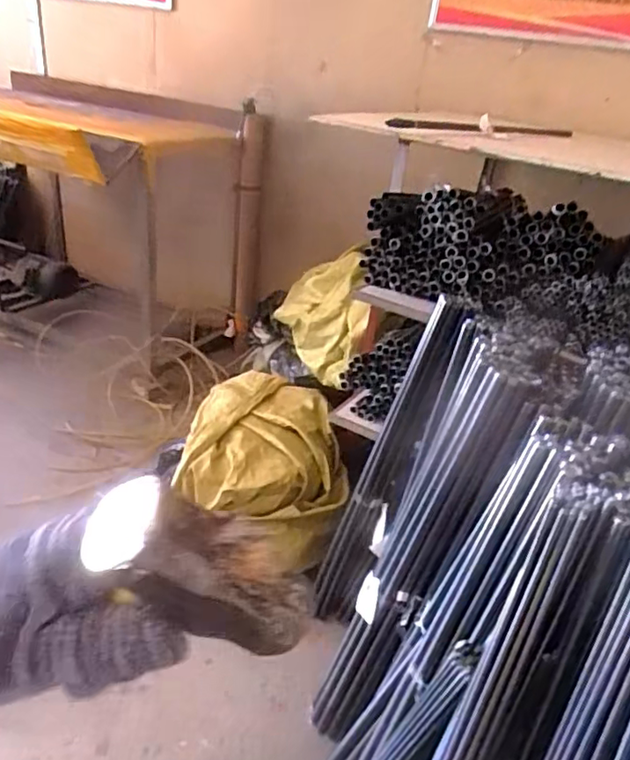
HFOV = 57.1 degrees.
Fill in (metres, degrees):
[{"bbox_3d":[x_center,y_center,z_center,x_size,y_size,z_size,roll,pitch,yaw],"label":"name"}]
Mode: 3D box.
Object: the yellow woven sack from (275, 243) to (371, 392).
[{"bbox_3d":[0.046,-0.212,1.871,0.197,0.336,0.538,-9,35,-26],"label":"yellow woven sack"}]

